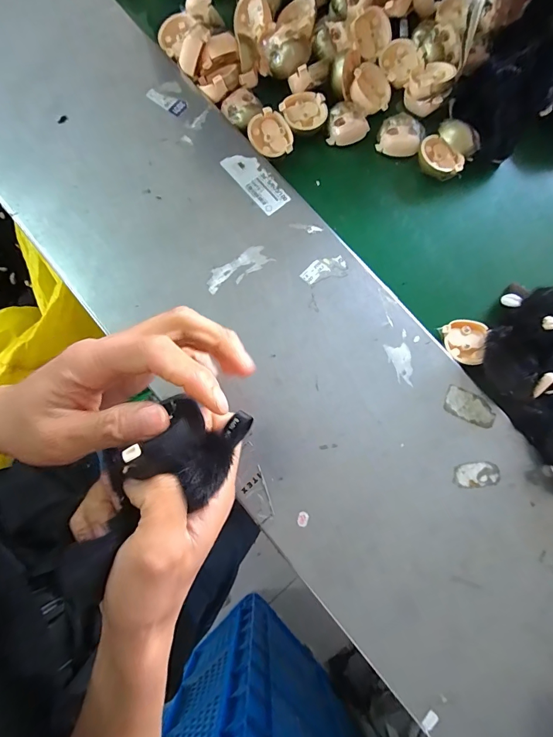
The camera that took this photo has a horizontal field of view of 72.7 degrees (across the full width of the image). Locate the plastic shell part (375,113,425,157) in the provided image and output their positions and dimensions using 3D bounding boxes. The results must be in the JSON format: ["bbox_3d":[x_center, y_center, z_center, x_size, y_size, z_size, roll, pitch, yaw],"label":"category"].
[{"bbox_3d":[0.142,-0.266,0.425,0.047,0.020,0.048,0,80,-1],"label":"plastic shell part"}]

